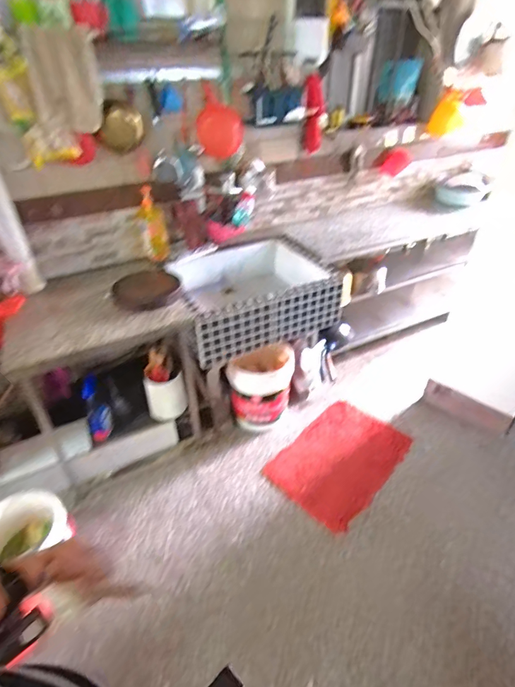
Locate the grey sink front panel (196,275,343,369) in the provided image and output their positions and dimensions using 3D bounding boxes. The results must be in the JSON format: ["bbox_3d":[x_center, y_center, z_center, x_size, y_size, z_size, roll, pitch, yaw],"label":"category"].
[{"bbox_3d":[0.071,-0.088,1.518,0.649,0.232,0.020,-20,40,-24],"label":"grey sink front panel"}]

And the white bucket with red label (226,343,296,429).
[{"bbox_3d":[0.018,0.195,1.815,0.276,0.412,0.264,1,37,-1],"label":"white bucket with red label"}]

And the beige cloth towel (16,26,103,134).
[{"bbox_3d":[-0.562,-0.767,1.135,0.035,0.266,0.211,35,51,23],"label":"beige cloth towel"}]

